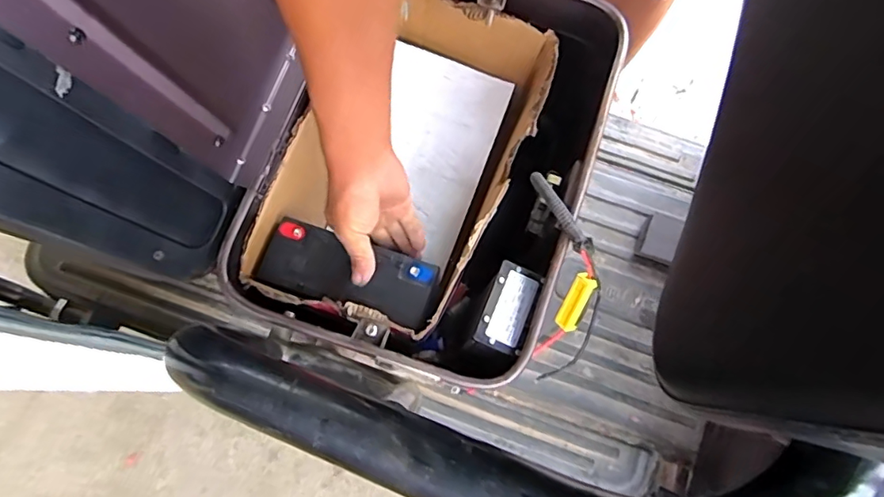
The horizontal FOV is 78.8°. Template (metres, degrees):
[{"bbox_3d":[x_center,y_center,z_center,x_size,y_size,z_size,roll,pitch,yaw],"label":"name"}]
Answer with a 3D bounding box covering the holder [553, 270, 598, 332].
[{"bbox_3d":[0.141,0.057,0.567,0.024,0.018,0.067,22,113,5],"label":"holder"}]

